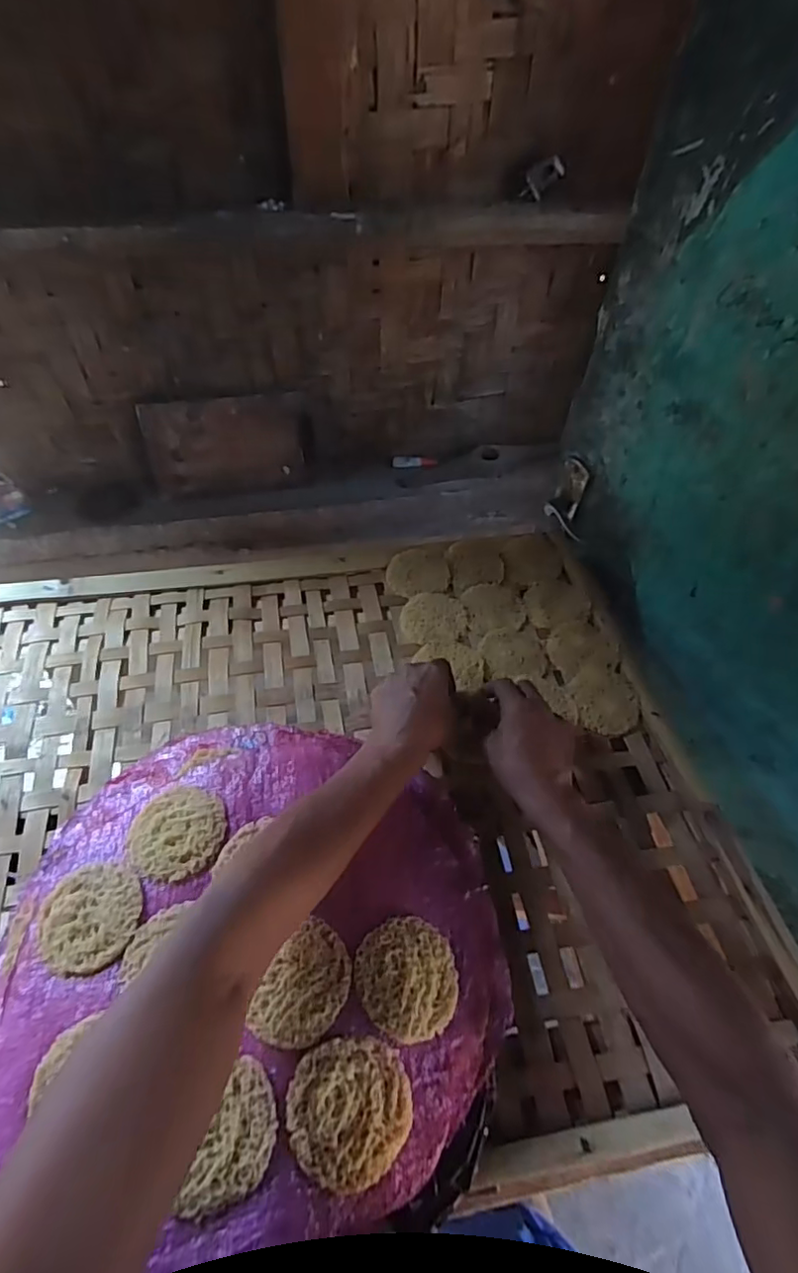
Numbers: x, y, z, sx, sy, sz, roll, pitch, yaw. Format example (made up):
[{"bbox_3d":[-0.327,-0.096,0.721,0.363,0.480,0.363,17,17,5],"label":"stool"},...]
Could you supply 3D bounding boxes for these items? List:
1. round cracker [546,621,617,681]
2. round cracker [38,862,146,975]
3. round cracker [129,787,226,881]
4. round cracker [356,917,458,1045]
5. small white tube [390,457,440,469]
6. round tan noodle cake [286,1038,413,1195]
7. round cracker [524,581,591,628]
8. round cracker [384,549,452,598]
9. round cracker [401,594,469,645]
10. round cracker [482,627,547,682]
[{"bbox_3d":[0.208,0.013,0.675,0.071,0.006,0.069,1,53,-2],"label":"round cracker"},{"bbox_3d":[-0.238,0.213,0.446,0.081,0.004,0.073,14,54,8],"label":"round cracker"},{"bbox_3d":[-0.187,0.165,0.492,0.086,0.014,0.074,21,55,13],"label":"round cracker"},{"bbox_3d":[0.009,0.252,0.434,0.078,0.008,0.078,15,46,-16],"label":"round cracker"},{"bbox_3d":[0.029,-0.319,1.075,0.082,0.019,0.015,2,53,-1],"label":"small white tube"},{"bbox_3d":[-0.032,0.309,0.380,0.080,0.007,0.075,13,58,-17],"label":"round tan noodle cake"},{"bbox_3d":[0.191,-0.042,0.713,0.077,0.004,0.068,-9,54,-9],"label":"round cracker"},{"bbox_3d":[0.024,-0.079,0.744,0.077,0.015,0.074,1,53,-2],"label":"round cracker"},{"bbox_3d":[0.043,-0.020,0.700,0.078,0.013,0.071,1,53,-2],"label":"round cracker"},{"bbox_3d":[0.131,0.019,0.671,0.070,0.004,0.069,-2,53,-4],"label":"round cracker"}]

